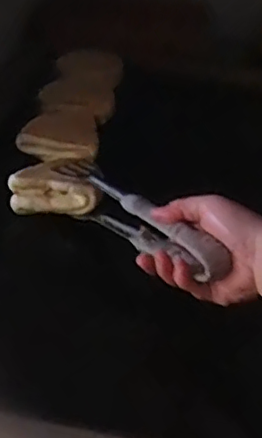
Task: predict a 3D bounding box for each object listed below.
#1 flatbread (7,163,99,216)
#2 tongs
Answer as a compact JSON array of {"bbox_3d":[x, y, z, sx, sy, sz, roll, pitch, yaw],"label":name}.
[{"bbox_3d":[-0.083,-0.030,0.653,0.095,0.047,0.033,7,38,-1],"label":"flatbread"},{"bbox_3d":[0.003,0.002,0.584,0.036,0.055,0.245,-17,28,-28],"label":"tongs"}]

